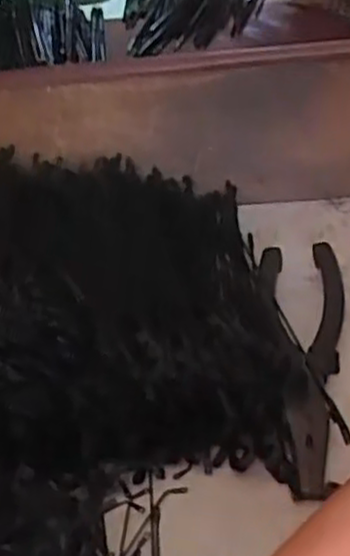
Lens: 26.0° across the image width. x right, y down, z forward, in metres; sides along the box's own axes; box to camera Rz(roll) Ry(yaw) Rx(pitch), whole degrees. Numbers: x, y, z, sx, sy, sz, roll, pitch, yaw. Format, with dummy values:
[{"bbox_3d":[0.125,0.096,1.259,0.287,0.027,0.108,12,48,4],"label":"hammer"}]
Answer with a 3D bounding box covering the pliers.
[{"bbox_3d":[0.080,0.044,0.441,0.050,0.021,0.177,-3,41,3],"label":"pliers"}]

